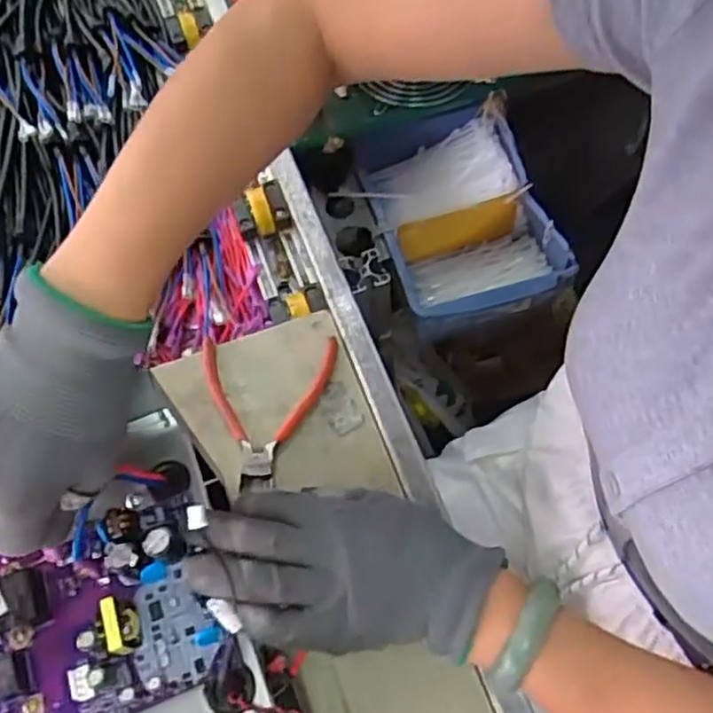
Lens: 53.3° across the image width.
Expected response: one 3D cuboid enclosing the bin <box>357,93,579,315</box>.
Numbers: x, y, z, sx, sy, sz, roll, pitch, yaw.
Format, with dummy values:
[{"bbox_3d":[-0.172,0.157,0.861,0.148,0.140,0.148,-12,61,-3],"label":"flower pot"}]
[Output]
[{"bbox_3d":[0.106,-0.140,0.740,0.168,0.074,0.230,-16,62,-5],"label":"bin"}]

